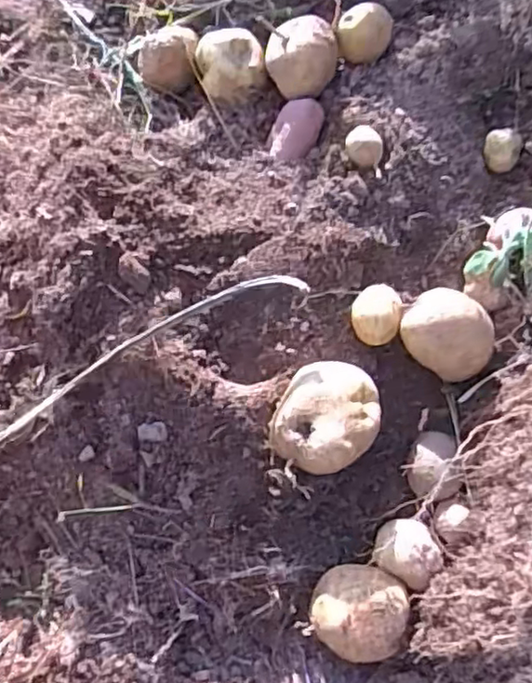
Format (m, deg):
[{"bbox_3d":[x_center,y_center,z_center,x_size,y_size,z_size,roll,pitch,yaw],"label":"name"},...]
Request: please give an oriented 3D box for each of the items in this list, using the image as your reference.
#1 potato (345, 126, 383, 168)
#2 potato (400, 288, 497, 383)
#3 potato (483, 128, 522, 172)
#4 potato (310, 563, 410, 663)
[{"bbox_3d":[0.076,-0.150,0.510,0.029,0.019,0.028,0,71,0],"label":"potato"},{"bbox_3d":[0.135,-0.006,0.483,0.066,0.049,0.054,25,73,8],"label":"potato"},{"bbox_3d":[0.192,-0.156,0.534,0.030,0.019,0.029,0,71,0],"label":"potato"},{"bbox_3d":[0.065,0.191,0.462,0.064,0.042,0.061,0,71,0],"label":"potato"}]

